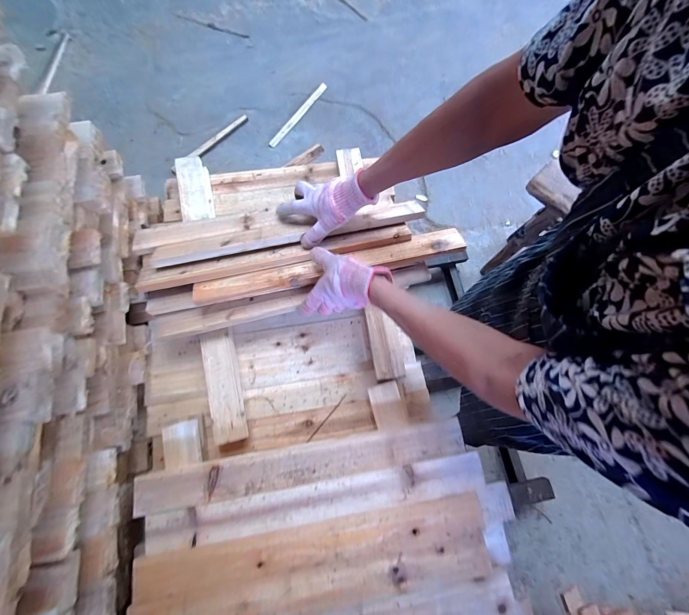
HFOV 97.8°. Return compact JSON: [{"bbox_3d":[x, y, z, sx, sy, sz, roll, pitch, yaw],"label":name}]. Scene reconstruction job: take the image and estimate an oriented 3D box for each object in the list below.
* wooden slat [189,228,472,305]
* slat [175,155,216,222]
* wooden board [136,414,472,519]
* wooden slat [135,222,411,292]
[{"bbox_3d":[-0.021,-0.071,0.546,0.480,0.030,0.047,-13,72,-5],"label":"wooden slat"},{"bbox_3d":[-0.313,-0.249,0.629,0.062,0.013,0.146,-8,81,-25],"label":"slat"},{"bbox_3d":[-0.058,0.238,0.459,0.491,0.012,0.055,-9,72,-4],"label":"wooden board"},{"bbox_3d":[-0.118,-0.094,0.539,0.479,0.011,0.040,-12,72,-5],"label":"wooden slat"}]

